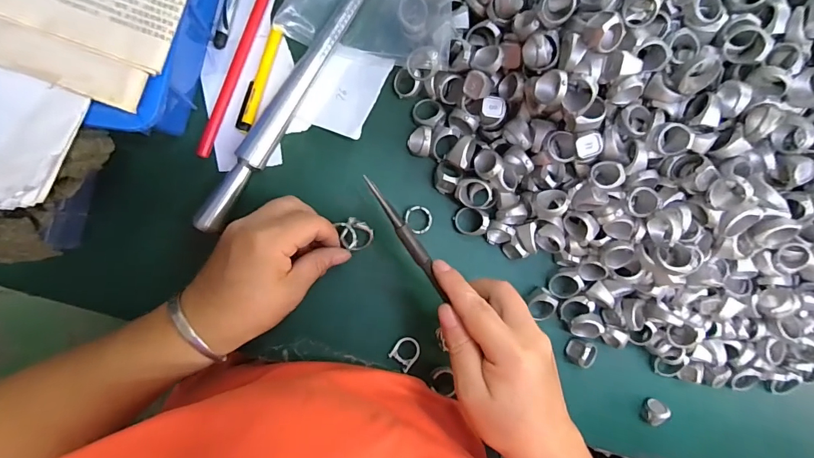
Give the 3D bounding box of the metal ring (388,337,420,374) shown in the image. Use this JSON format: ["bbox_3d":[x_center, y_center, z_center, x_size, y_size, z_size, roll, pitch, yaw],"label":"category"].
[{"bbox_3d":[-0.001,0.104,0.345,0.021,0.005,0.025,43,84,-8],"label":"metal ring"}]

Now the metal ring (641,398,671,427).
[{"bbox_3d":[0.232,0.172,0.382,0.013,0.020,0.023,30,86,-9],"label":"metal ring"}]

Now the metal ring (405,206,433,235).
[{"bbox_3d":[0.010,-0.008,0.346,0.024,0.005,0.024,0,91,-9],"label":"metal ring"}]

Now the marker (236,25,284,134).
[{"bbox_3d":[-0.116,-0.117,0.319,0.013,0.008,0.084,17,88,-9],"label":"marker"}]

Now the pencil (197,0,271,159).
[{"bbox_3d":[-0.128,-0.134,0.317,0.011,0.010,0.166,20,88,-9],"label":"pencil"}]

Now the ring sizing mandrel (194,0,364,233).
[{"bbox_3d":[-0.091,-0.103,0.315,0.019,0.016,0.236,30,86,-9],"label":"ring sizing mandrel"}]

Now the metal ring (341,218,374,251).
[{"bbox_3d":[-0.040,0.006,0.329,0.024,0.012,0.024,0,91,-9],"label":"metal ring"}]

